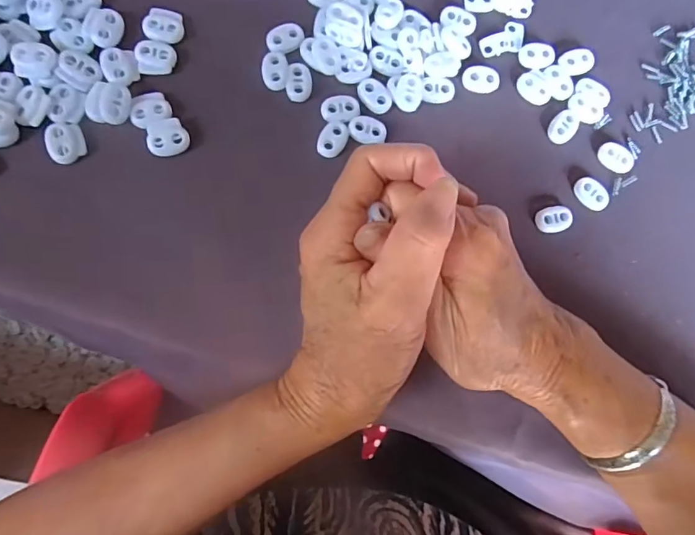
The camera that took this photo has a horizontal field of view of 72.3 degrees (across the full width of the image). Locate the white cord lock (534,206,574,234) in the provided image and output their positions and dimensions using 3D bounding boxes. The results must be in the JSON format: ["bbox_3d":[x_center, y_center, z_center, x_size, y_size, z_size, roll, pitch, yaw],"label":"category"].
[{"bbox_3d":[0.126,-0.029,0.288,0.022,0.005,0.016,-9,87,-7],"label":"white cord lock"}]

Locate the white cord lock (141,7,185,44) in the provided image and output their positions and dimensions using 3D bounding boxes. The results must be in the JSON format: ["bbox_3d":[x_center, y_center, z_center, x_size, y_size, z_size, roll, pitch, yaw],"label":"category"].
[{"bbox_3d":[-0.105,-0.139,0.270,0.022,0.004,0.020,9,85,-6],"label":"white cord lock"}]

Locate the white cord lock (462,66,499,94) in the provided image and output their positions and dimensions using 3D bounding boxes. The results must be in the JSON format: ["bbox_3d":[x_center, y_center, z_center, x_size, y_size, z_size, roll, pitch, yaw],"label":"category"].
[{"bbox_3d":[0.082,-0.115,0.291,0.023,0.005,0.015,1,86,-7],"label":"white cord lock"}]

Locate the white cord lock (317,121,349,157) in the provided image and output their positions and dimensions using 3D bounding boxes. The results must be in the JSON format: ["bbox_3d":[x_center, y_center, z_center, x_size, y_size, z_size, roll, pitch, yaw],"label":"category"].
[{"bbox_3d":[-0.008,-0.074,0.275,0.015,0.004,0.023,26,83,-4],"label":"white cord lock"}]

